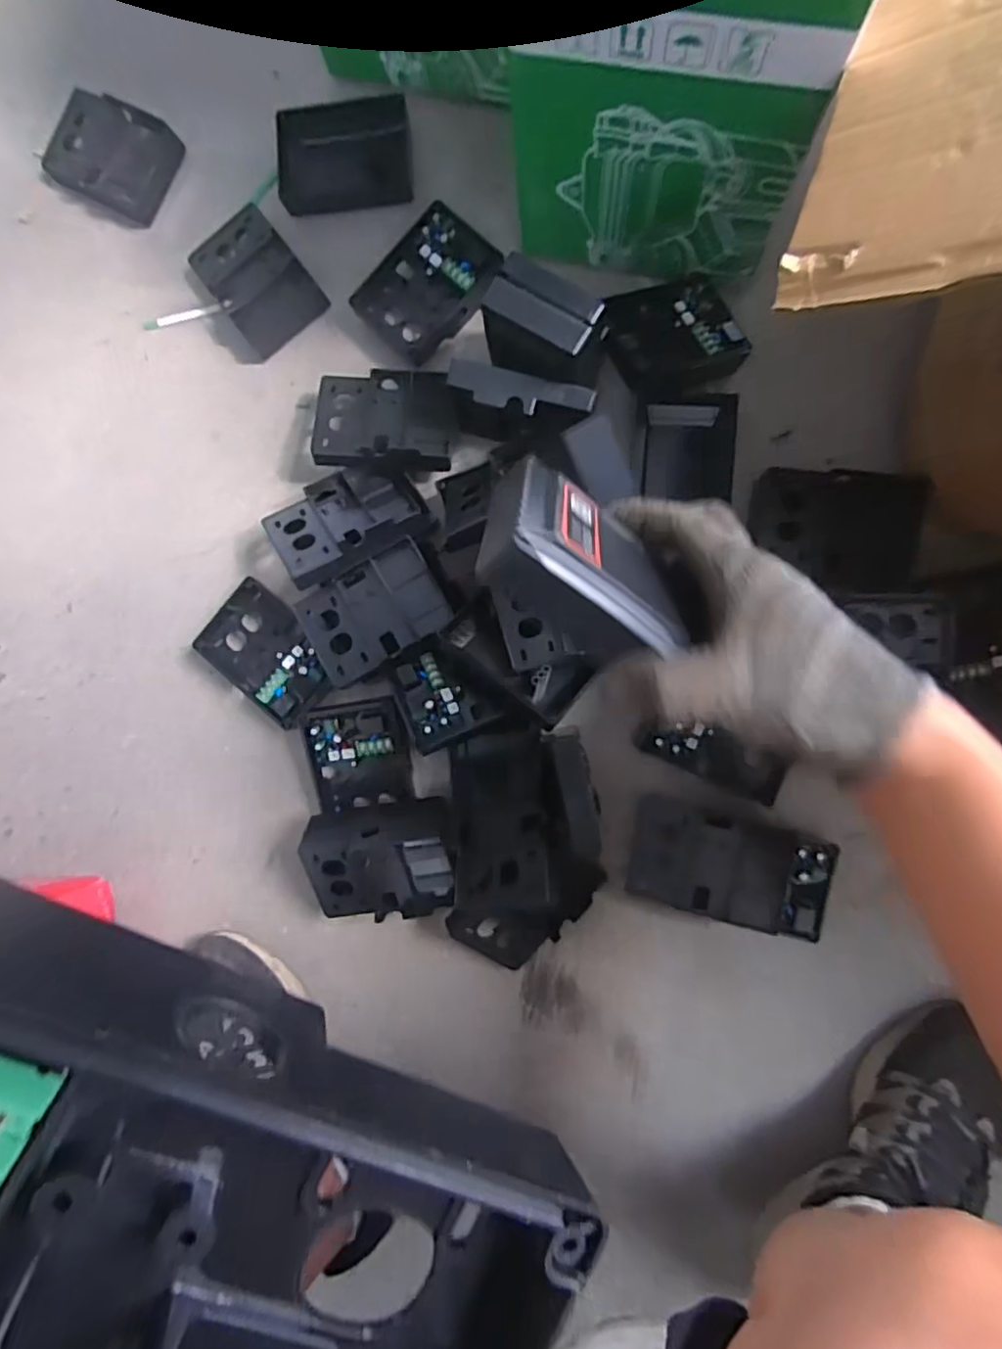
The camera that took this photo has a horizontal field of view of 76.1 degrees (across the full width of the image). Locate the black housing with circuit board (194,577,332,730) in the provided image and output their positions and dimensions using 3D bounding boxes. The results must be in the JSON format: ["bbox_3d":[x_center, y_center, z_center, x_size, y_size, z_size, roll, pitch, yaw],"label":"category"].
[{"bbox_3d":[-0.213,-0.019,0.591,0.124,0.028,0.089,37,92,3],"label":"black housing with circuit board"}]

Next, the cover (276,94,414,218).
[{"bbox_3d":[-0.147,-0.493,0.598,0.123,0.027,0.096,-4,89,4],"label":"cover"}]

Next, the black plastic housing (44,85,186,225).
[{"bbox_3d":[-0.379,-0.507,0.624,0.121,0.021,0.092,27,91,4],"label":"black plastic housing"}]

